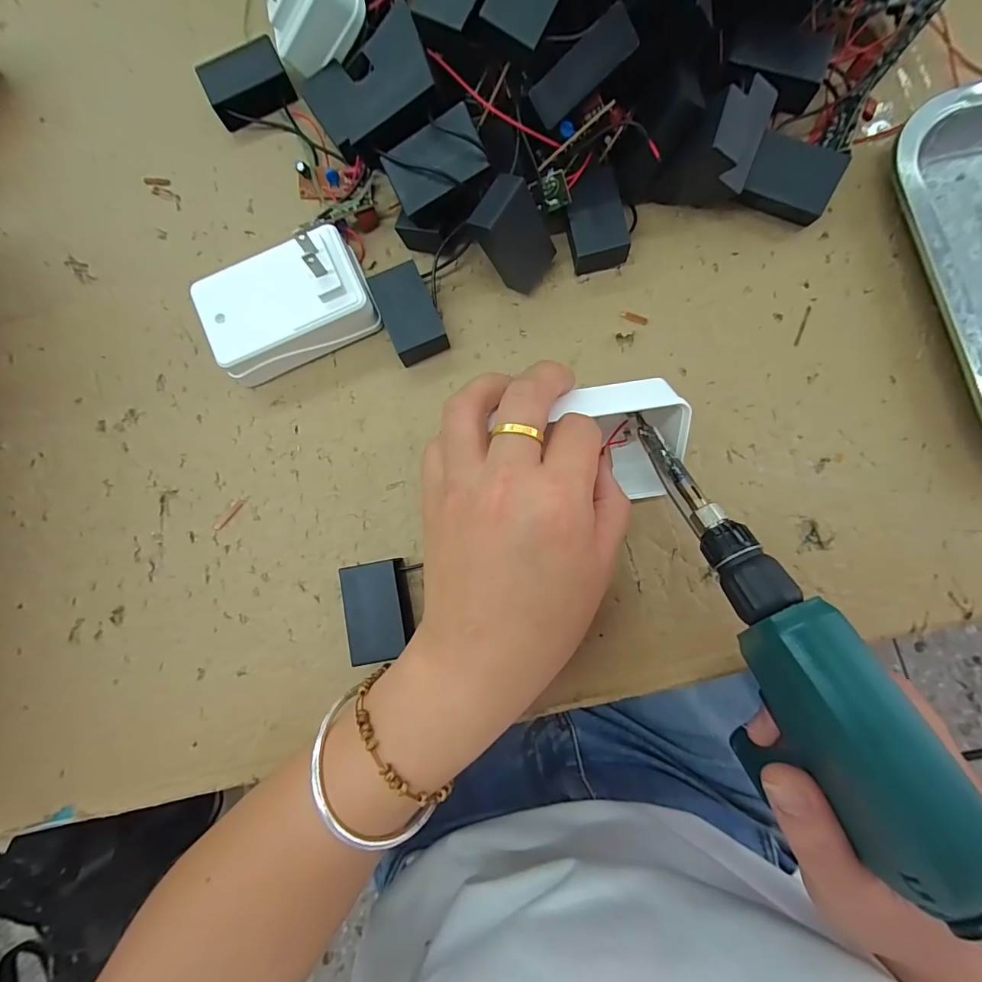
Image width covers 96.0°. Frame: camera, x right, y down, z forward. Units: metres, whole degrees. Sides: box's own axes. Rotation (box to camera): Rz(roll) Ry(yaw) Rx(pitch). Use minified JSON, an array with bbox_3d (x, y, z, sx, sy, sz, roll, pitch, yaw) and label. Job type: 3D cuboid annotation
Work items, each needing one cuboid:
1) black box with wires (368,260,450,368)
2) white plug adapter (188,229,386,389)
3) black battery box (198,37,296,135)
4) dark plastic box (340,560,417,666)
[{"bbox_3d":[-0.044,-0.097,0.242,0.028,0.020,0.047,-25,82,0],"label":"black box with wires"},{"bbox_3d":[-0.108,-0.098,0.236,0.087,0.038,0.054,-22,82,0],"label":"white plug adapter"},{"bbox_3d":[-0.146,-0.243,0.267,0.047,0.017,0.034,-24,82,0],"label":"black battery box"},{"bbox_3d":[-0.054,0.059,0.223,0.033,0.019,0.046,-11,82,2],"label":"dark plastic box"}]

